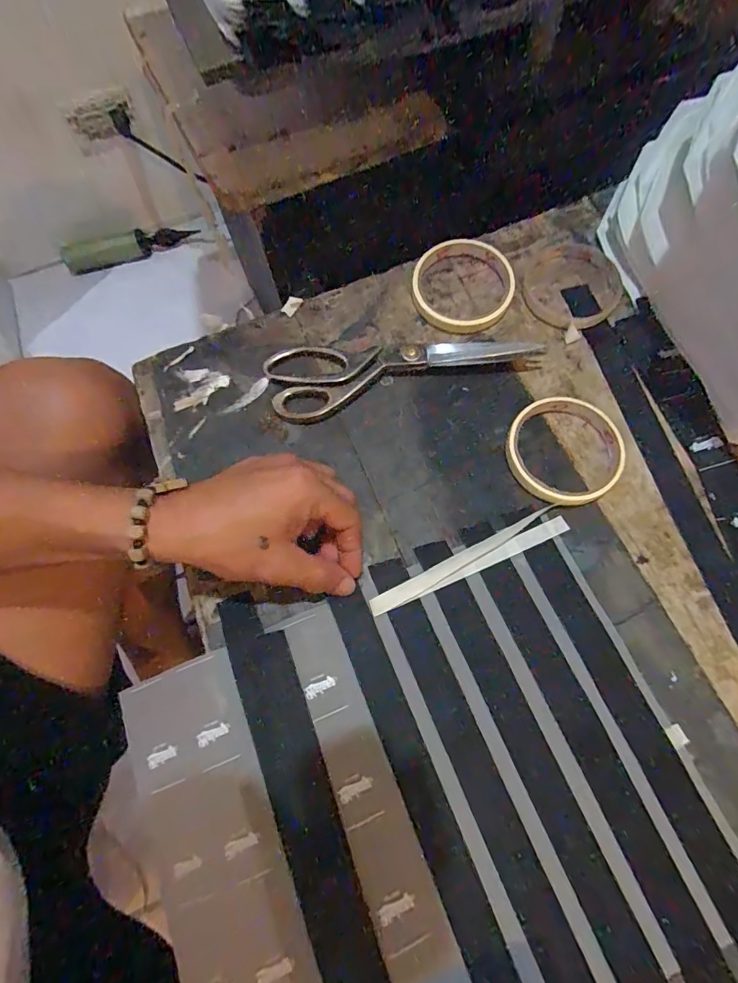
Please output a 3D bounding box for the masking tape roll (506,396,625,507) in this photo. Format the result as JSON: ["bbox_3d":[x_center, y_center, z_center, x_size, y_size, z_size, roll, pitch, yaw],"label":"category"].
[{"bbox_3d":[0.152,-0.033,0.354,0.084,0.012,0.089,-1,70,3],"label":"masking tape roll"}]

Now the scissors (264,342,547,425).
[{"bbox_3d":[0.026,-0.115,0.383,0.223,0.013,0.069,-18,70,-3],"label":"scissors"}]

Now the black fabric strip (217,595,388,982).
[{"bbox_3d":[-0.031,0.209,0.265,0.036,0.010,0.310,-19,69,-11],"label":"black fabric strip"}]

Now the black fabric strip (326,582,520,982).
[{"bbox_3d":[0.029,0.178,0.280,0.025,0.010,0.240,-22,69,-6],"label":"black fabric strip"}]

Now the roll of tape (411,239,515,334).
[{"bbox_3d":[0.083,-0.183,0.401,0.088,0.012,0.089,-1,70,3],"label":"roll of tape"}]

